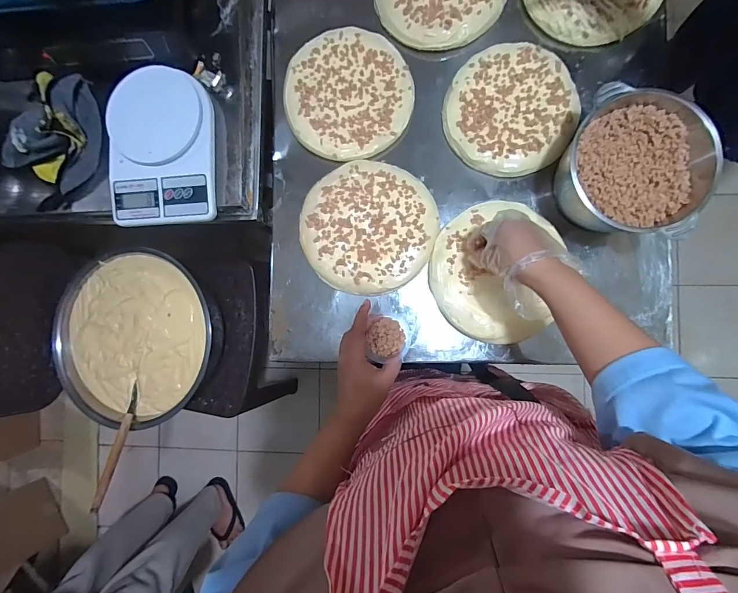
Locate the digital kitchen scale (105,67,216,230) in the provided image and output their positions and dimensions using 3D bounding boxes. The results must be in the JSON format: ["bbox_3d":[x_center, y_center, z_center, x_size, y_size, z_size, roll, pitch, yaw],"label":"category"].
[{"bbox_3d":[-0.297,-0.210,0.513,0.153,0.049,0.211,-2,89,5],"label":"digital kitchen scale"}]

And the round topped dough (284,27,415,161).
[{"bbox_3d":[-0.033,-0.318,0.561,0.192,0.016,0.202,0,89,5],"label":"round topped dough"}]

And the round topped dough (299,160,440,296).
[{"bbox_3d":[-0.002,-0.104,0.537,0.199,0.025,0.192,0,89,5],"label":"round topped dough"}]

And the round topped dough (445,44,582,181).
[{"bbox_3d":[0.211,-0.278,0.535,0.188,0.019,0.185,0,89,5],"label":"round topped dough"}]

